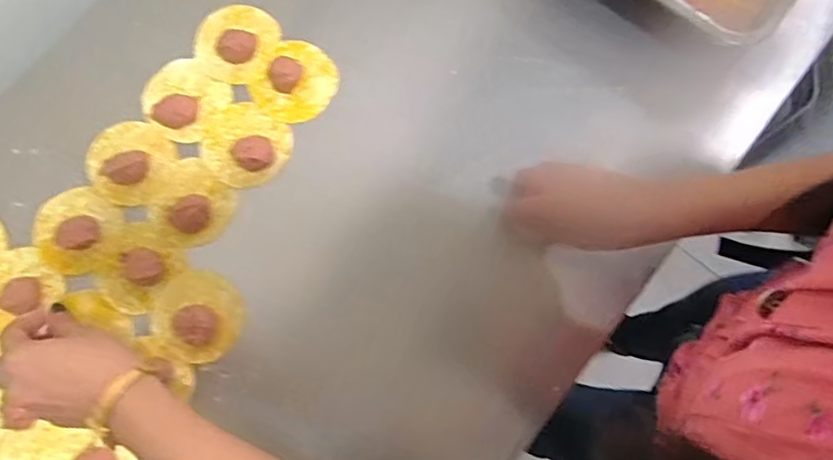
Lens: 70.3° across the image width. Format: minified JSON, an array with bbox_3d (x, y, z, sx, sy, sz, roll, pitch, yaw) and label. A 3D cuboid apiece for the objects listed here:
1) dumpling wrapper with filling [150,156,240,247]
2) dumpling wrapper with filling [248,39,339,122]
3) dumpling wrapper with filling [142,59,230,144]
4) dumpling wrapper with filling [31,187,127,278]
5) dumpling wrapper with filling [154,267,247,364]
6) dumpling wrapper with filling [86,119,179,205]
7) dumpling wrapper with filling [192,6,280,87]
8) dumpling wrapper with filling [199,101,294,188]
[{"bbox_3d":[-0.214,-0.024,0.558,0.071,0.017,0.078,0,79,1],"label":"dumpling wrapper with filling"},{"bbox_3d":[-0.119,-0.149,0.584,0.074,0.023,0.081,0,79,1],"label":"dumpling wrapper with filling"},{"bbox_3d":[-0.232,-0.131,0.585,0.076,0.013,0.076,34,81,7],"label":"dumpling wrapper with filling"},{"bbox_3d":[-0.325,-0.002,0.552,0.079,0.028,0.080,0,79,1],"label":"dumpling wrapper with filling"},{"bbox_3d":[-0.202,0.078,0.544,0.079,0.021,0.080,0,79,1],"label":"dumpling wrapper with filling"},{"bbox_3d":[-0.277,-0.068,0.567,0.082,0.016,0.080,0,79,1],"label":"dumpling wrapper with filling"},{"bbox_3d":[-0.184,-0.192,0.596,0.084,0.014,0.083,0,79,1],"label":"dumpling wrapper with filling"},{"bbox_3d":[-0.170,-0.086,0.570,0.088,0.031,0.078,31,81,6],"label":"dumpling wrapper with filling"}]

